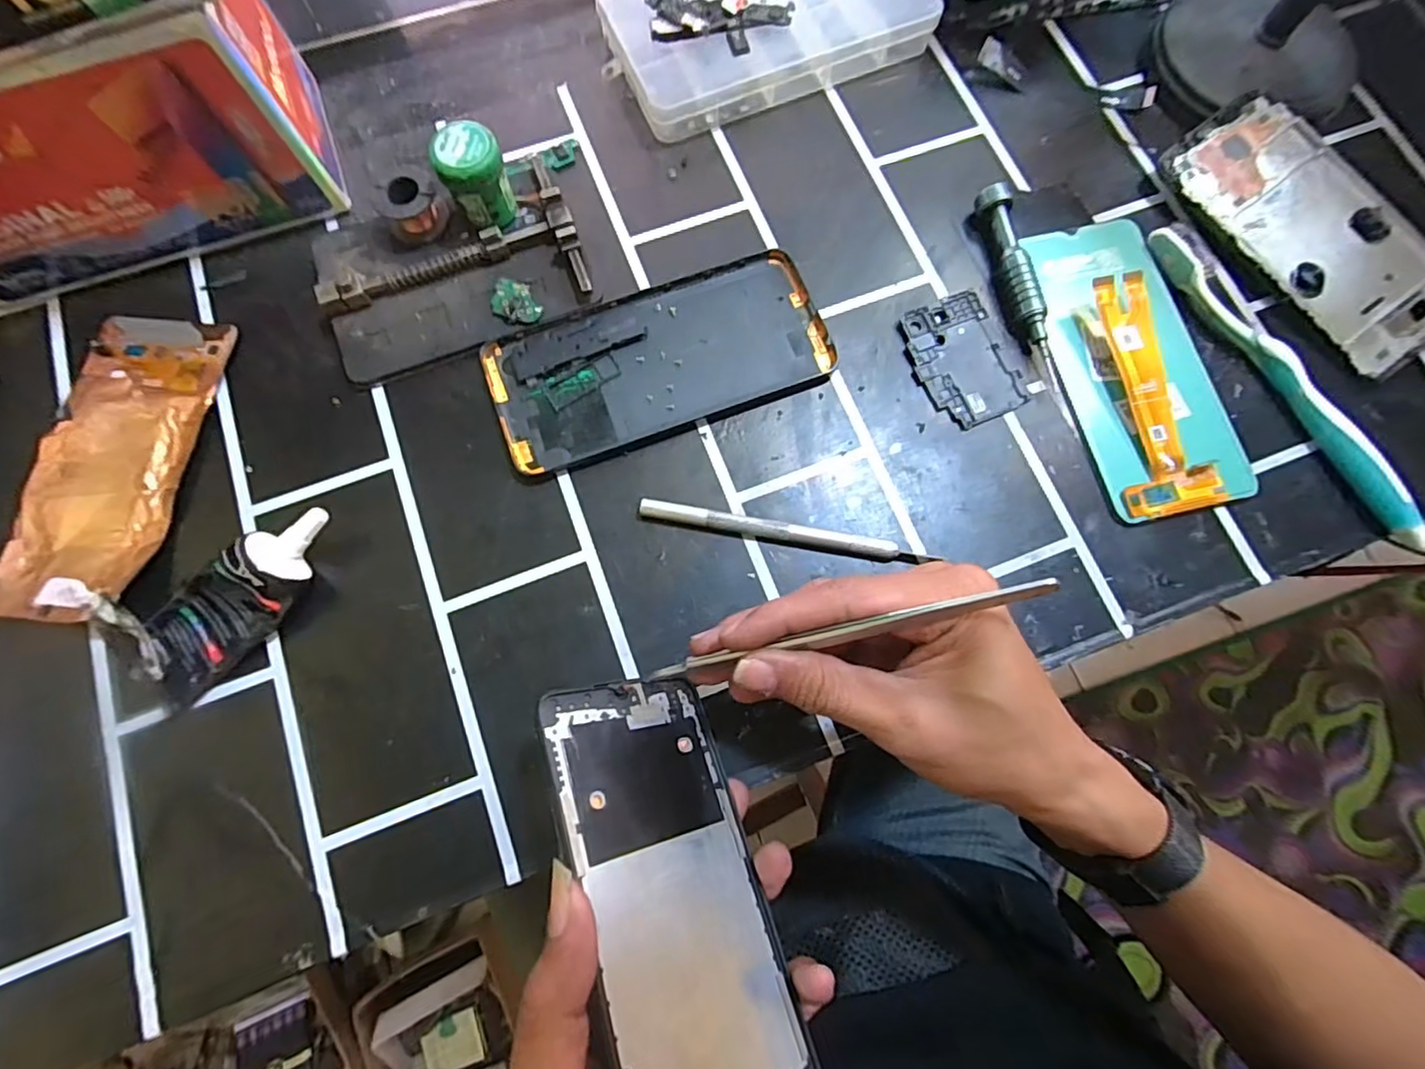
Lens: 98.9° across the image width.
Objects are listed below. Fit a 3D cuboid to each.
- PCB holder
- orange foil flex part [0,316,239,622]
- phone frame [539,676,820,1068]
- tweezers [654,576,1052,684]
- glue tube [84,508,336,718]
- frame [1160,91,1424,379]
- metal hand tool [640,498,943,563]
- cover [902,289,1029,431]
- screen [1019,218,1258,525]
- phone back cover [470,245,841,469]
[{"bbox_3d":[-0.129,-0.133,0.303,0.125,0.022,0.083,-20,76,-6],"label":"PCB holder"},{"bbox_3d":[-0.278,-0.035,0.283,0.065,0.009,0.148,7,75,1],"label":"orange foil flex part"},{"bbox_3d":[-0.011,0.127,0.206,0.071,0.004,0.158,6,55,-43],"label":"phone frame"},{"bbox_3d":[0.041,0.034,0.207,0.137,0.015,0.004,-16,75,16],"label":"tweezers"},{"bbox_3d":[-0.199,0.029,0.256,0.092,0.029,0.044,-33,78,-9],"label":"glue tube"},{"bbox_3d":[0.304,-0.156,0.305,0.075,0.013,0.150,-29,78,-8],"label":"frame"},{"bbox_3d":[0.032,0.000,0.278,0.130,0.007,0.008,11,75,2],"label":"metal hand tool"},{"bbox_3d":[0.123,-0.086,0.301,0.044,0.004,0.065,-22,77,-6],"label":"cover"},{"bbox_3d":[0.204,-0.086,0.296,0.067,0.018,0.154,-13,76,-4],"label":"screen"},{"bbox_3d":[-0.026,-0.087,0.300,0.161,0.006,0.073,-20,76,-6],"label":"phone back cover"}]

